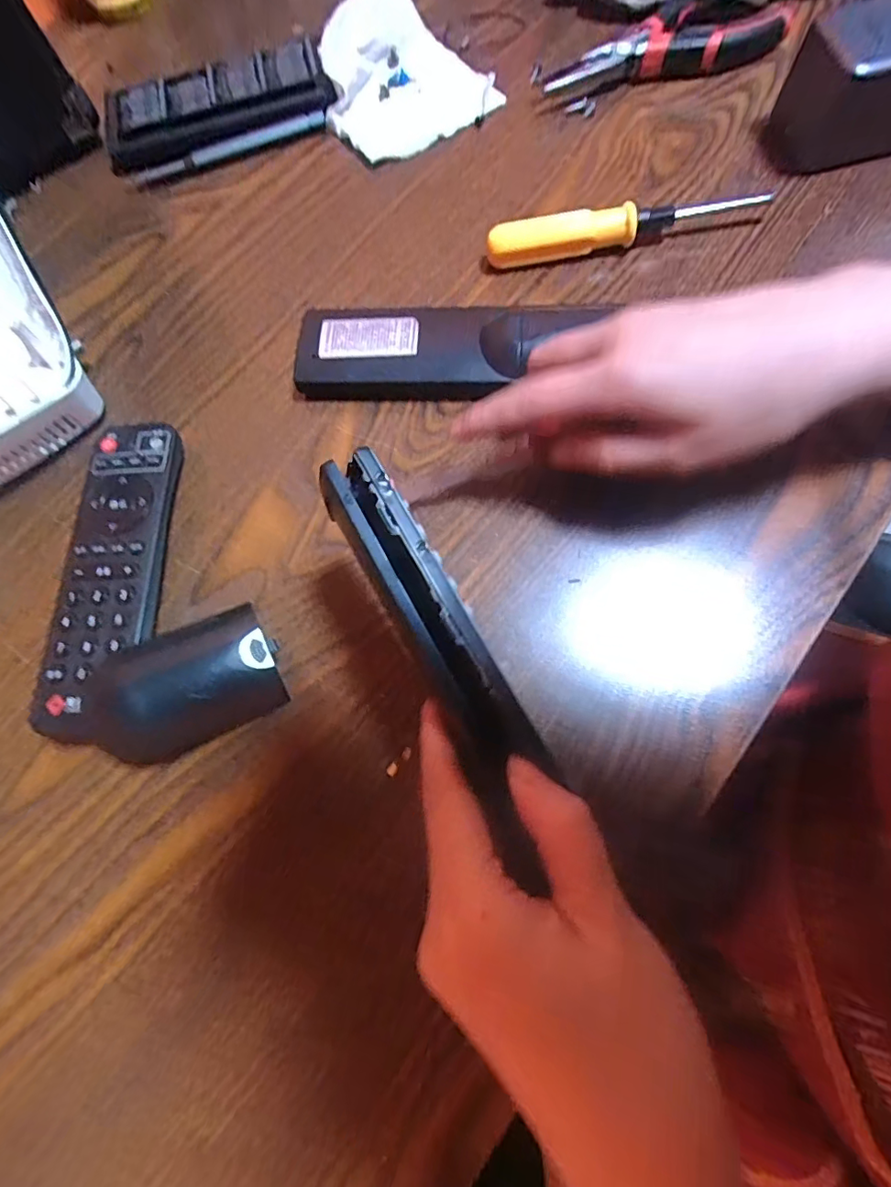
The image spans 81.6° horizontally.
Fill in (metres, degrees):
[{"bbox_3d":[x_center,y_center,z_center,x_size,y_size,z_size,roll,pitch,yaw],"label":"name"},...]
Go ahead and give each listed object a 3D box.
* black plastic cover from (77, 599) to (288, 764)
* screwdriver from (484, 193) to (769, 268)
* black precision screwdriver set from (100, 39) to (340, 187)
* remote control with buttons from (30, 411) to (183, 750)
[{"bbox_3d":[-0.114,0.041,0.233,0.080,0.023,0.050,-25,73,-6],"label":"black plastic cover"},{"bbox_3d":[0.103,-0.209,0.295,0.156,0.018,0.017,-6,72,0],"label":"screwdriver"},{"bbox_3d":[-0.152,-0.321,0.341,0.146,0.026,0.074,-15,73,-3],"label":"black precision screwdriver set"},{"bbox_3d":[-0.157,-0.011,0.250,0.045,0.023,0.155,-3,72,1],"label":"remote control with buttons"}]

